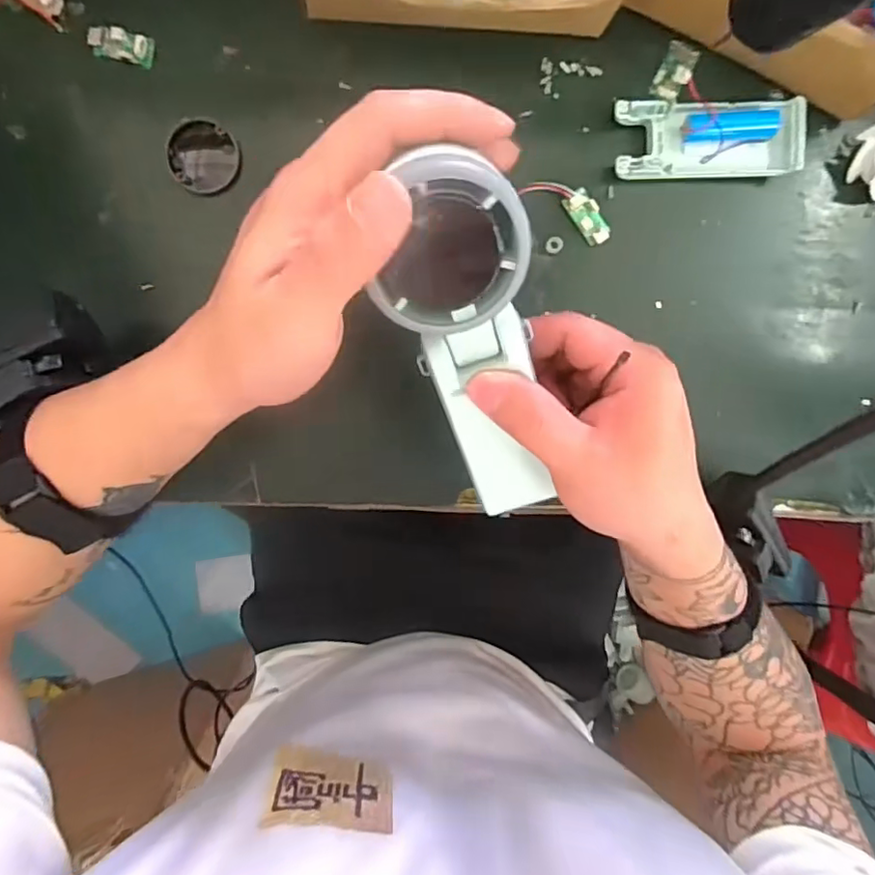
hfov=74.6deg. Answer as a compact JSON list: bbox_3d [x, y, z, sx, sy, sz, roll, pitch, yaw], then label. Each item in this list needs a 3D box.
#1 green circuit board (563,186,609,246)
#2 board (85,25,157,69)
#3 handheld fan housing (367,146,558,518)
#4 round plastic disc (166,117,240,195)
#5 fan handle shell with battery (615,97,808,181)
[{"bbox_3d":[0.086,-0.126,0.330,0.016,0.008,0.032,-39,96,0],"label":"green circuit board"},{"bbox_3d":[-0.167,-0.207,0.303,0.032,0.004,0.016,9,94,-5],"label":"board"},{"bbox_3d":[0.014,-0.026,0.232,0.050,0.022,0.163,-17,137,-2],"label":"handheld fan housing"},{"bbox_3d":[-0.126,-0.152,0.311,0.035,0.008,0.038,0,95,-4],"label":"round plastic disc"},{"bbox_3d":[0.154,-0.168,0.323,0.105,0.024,0.042,-3,95,-4],"label":"fan handle shell with battery"}]

